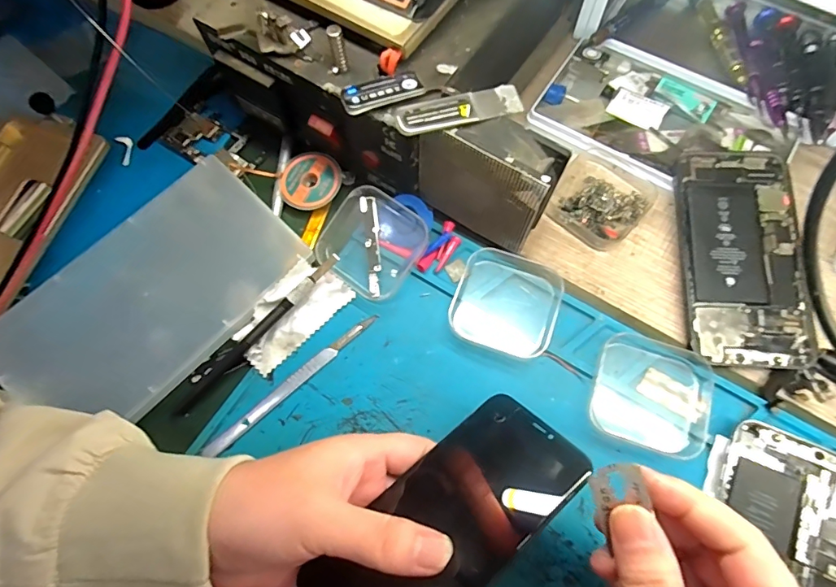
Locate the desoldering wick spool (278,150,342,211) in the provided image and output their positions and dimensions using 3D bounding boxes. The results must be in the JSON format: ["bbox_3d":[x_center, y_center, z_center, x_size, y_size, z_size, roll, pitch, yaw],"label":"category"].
[{"bbox_3d":[-0.077,-0.082,0.331,0.043,0.009,0.045,-1,69,2],"label":"desoldering wick spool"}]

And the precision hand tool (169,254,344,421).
[{"bbox_3d":[-0.101,0.024,0.290,0.008,0.014,0.136,42,76,16],"label":"precision hand tool"}]

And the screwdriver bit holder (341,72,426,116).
[{"bbox_3d":[-0.020,-0.111,0.255,0.044,0.010,0.017,-17,70,-3],"label":"screwdriver bit holder"}]

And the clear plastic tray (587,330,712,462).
[{"bbox_3d":[0.139,0.059,0.272,0.065,0.010,0.065,18,71,9],"label":"clear plastic tray"}]

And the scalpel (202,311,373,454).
[{"bbox_3d":[-0.077,0.055,0.285,0.126,0.004,0.009,-41,73,-12],"label":"scalpel"}]

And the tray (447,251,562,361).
[{"bbox_3d":[0.057,0.005,0.293,0.064,0.018,0.061,17,71,8],"label":"tray"}]

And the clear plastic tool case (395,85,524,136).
[{"bbox_3d":[0.022,-0.099,0.248,0.069,0.006,0.018,-17,70,-3],"label":"clear plastic tool case"}]

